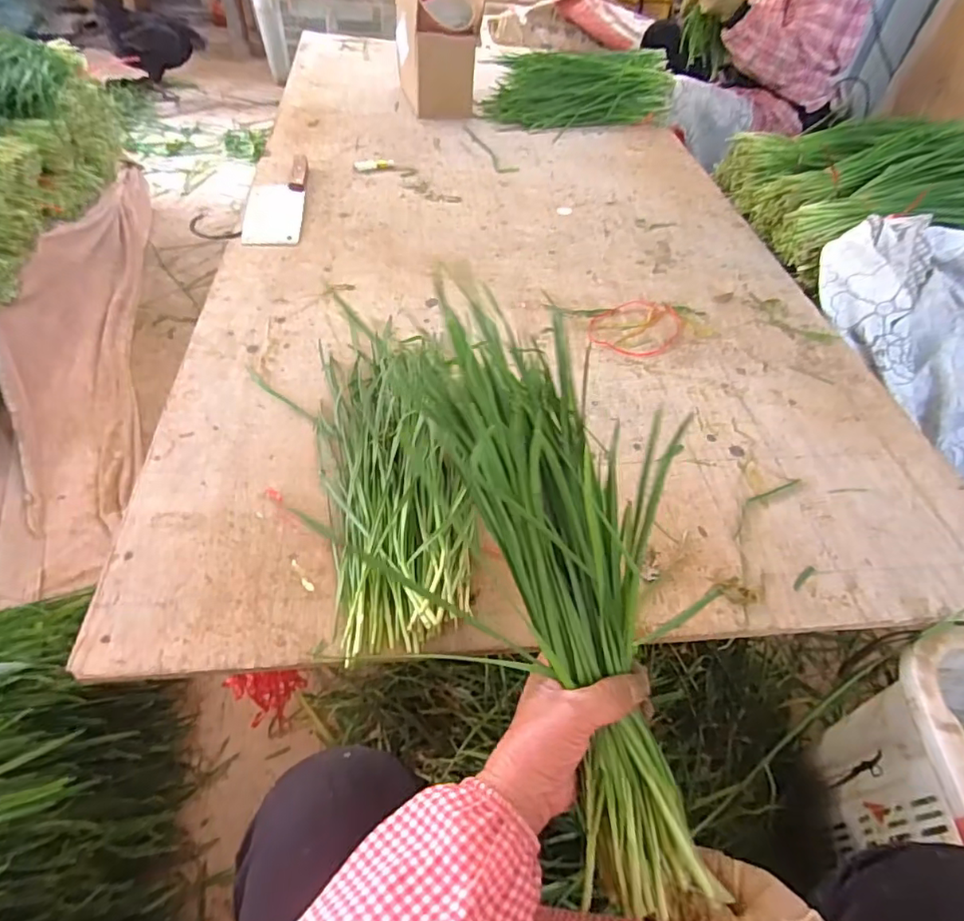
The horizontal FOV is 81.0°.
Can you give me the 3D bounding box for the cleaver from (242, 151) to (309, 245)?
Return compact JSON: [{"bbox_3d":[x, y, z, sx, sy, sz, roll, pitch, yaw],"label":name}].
[{"bbox_3d":[-0.352,-0.450,0.969,0.088,0.021,0.275,-3,51,-8],"label":"cleaver"}]

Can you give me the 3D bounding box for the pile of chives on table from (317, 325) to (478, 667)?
[{"bbox_3d":[-0.101,-0.010,0.597,0.133,0.056,0.407,-8,52,-12],"label":"pile of chives on table"}]

